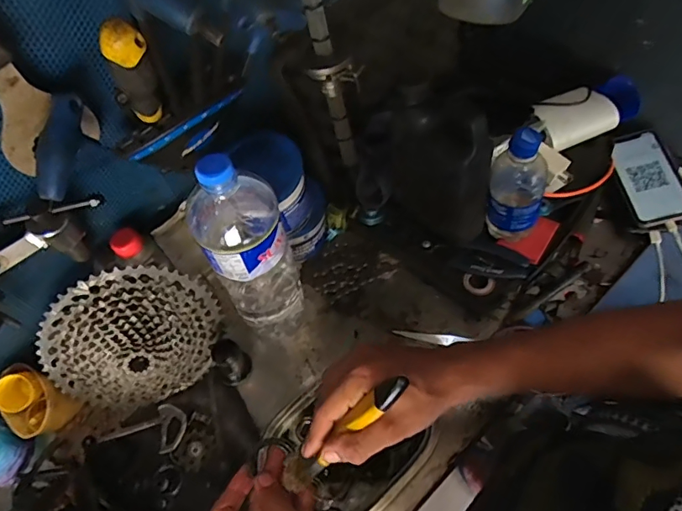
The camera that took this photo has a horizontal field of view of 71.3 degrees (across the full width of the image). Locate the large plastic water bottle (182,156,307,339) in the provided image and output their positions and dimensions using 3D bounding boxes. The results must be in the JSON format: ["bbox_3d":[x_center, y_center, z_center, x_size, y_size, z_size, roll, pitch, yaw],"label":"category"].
[{"bbox_3d":[-0.100,-0.001,0.538,0.081,0.318,0.088,-2,62,3],"label":"large plastic water bottle"}]

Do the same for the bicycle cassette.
[{"bbox_3d":[-0.238,0.108,0.547,0.189,0.195,0.050,9,21,-28],"label":"bicycle cassette"}]

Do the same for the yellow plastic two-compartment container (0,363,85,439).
[{"bbox_3d":[-0.356,0.170,0.552,0.071,0.073,0.060,32,68,19],"label":"yellow plastic two-compartment container"}]

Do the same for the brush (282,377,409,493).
[{"bbox_3d":[-0.002,0.151,0.404,0.155,0.012,0.027,-50,62,25],"label":"brush"}]

